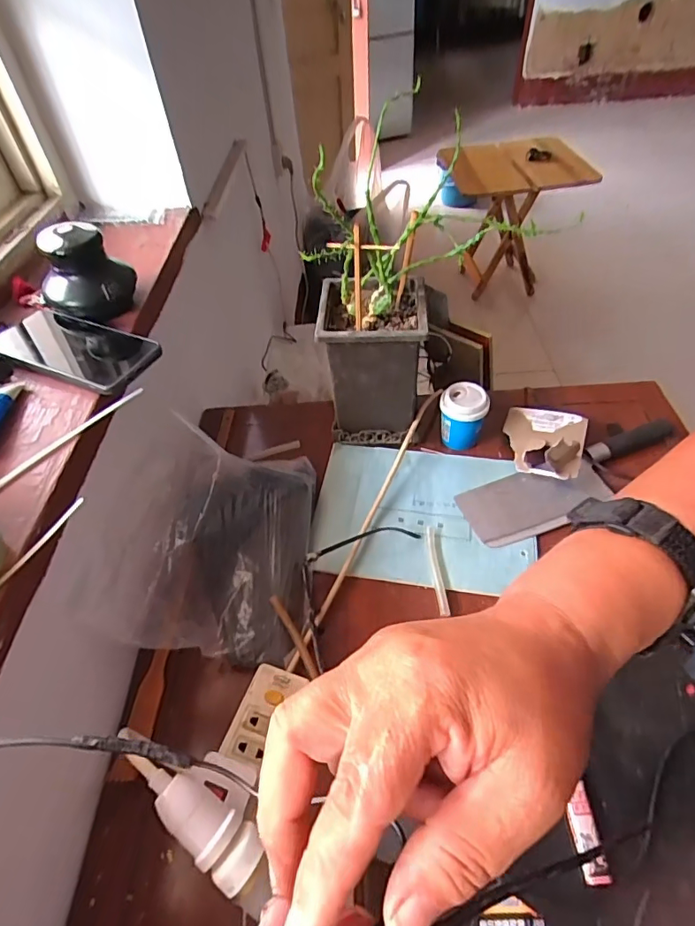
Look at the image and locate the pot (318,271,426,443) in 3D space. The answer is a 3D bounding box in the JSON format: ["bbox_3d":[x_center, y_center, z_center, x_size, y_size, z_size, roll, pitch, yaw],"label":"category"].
[{"bbox_3d":[0.034,-0.125,0.629,0.120,0.184,0.117,1,49,5],"label":"pot"}]

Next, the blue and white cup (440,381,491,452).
[{"bbox_3d":[0.153,-0.062,0.644,0.060,0.072,0.058,13,51,15],"label":"blue and white cup"}]

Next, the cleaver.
[{"bbox_3d":[0.279,0.019,0.593,0.289,0.022,0.082,-17,50,-10],"label":"cleaver"}]

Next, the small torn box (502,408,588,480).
[{"bbox_3d":[0.248,-0.036,0.621,0.094,0.062,0.114,15,52,17],"label":"small torn box"}]

